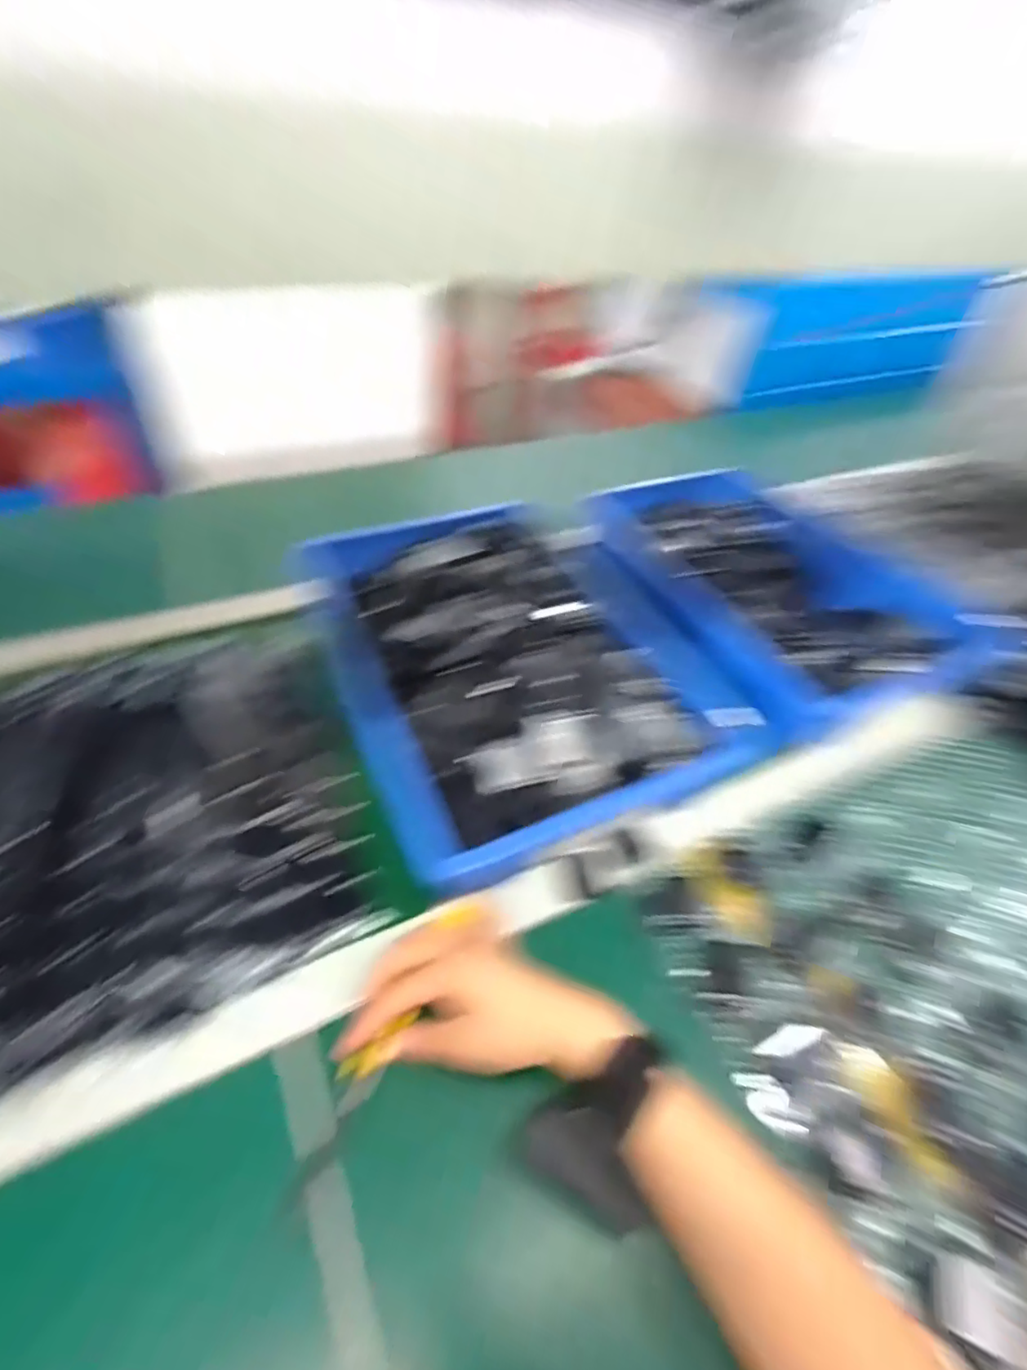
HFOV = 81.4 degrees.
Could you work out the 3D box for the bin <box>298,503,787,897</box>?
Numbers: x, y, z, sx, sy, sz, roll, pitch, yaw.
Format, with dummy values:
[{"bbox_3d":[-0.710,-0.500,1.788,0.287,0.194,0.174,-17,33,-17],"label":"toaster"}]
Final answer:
[{"bbox_3d":[-0.011,-0.041,0.579,0.304,0.099,0.438,-17,48,-20],"label":"bin"}]

